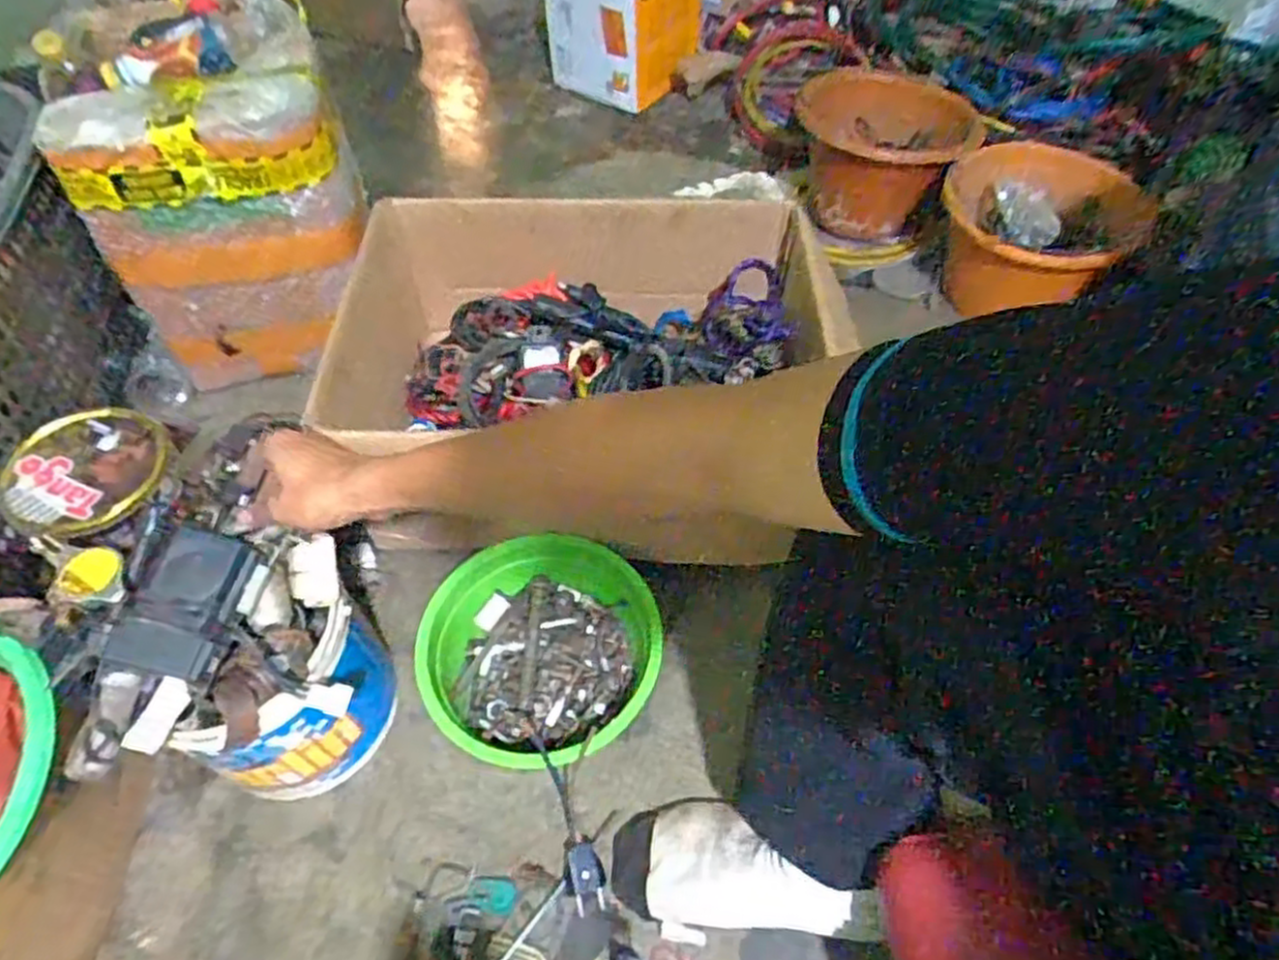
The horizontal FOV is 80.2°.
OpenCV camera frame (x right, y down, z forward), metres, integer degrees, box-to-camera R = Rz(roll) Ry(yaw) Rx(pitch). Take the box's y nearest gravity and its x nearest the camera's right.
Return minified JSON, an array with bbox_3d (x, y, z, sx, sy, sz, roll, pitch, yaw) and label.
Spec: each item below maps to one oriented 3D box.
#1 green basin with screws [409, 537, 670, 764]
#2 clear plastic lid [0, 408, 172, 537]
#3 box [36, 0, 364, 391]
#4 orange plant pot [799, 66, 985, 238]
[{"bbox_3d":[-0.096,0.168,0.746,0.218,0.082,0.222,0,55,0],"label":"green basin with screws"},{"bbox_3d":[-0.528,-0.010,0.733,0.151,0.020,0.146,0,55,0],"label":"clear plastic lid"},{"bbox_3d":[-0.484,-0.362,0.934,0.272,0.316,0.328,-14,56,-10],"label":"box"},{"bbox_3d":[0.353,-0.472,1.128,0.241,0.168,0.205,10,55,6],"label":"orange plant pot"}]

